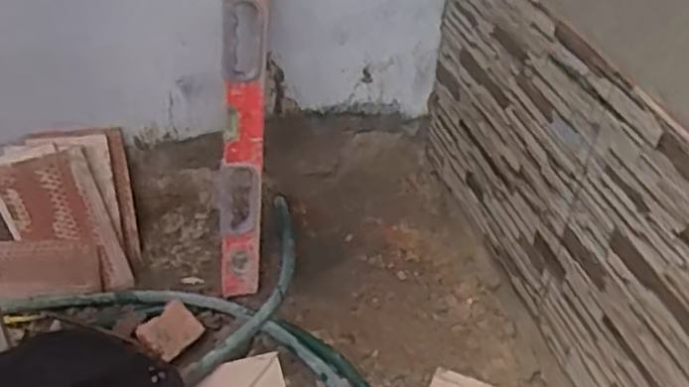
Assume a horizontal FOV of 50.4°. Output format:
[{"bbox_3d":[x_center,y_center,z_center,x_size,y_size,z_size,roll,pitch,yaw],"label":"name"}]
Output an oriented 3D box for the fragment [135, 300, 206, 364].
[{"bbox_3d":[-0.256,0.204,1.080,0.068,0.011,0.085,44,52,7],"label":"fragment"}]

